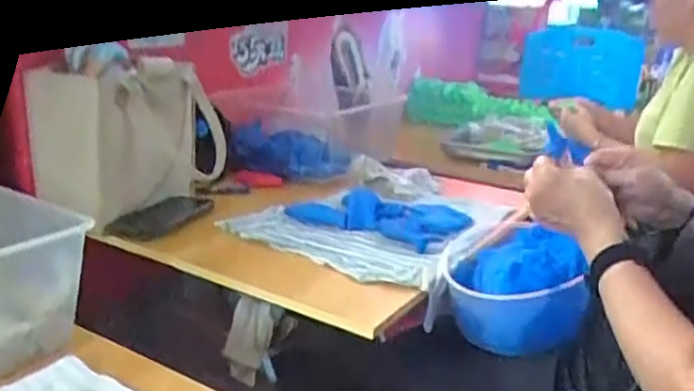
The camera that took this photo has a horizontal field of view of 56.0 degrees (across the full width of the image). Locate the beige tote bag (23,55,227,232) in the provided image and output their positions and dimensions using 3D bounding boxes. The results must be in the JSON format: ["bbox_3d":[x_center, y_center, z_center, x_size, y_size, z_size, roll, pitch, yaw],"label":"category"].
[{"bbox_3d":[-0.316,-0.086,0.968,0.128,0.208,0.252,15,21,33],"label":"beige tote bag"}]

